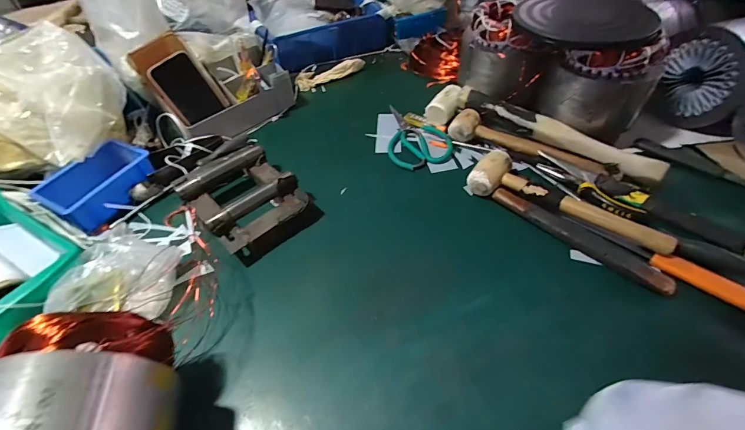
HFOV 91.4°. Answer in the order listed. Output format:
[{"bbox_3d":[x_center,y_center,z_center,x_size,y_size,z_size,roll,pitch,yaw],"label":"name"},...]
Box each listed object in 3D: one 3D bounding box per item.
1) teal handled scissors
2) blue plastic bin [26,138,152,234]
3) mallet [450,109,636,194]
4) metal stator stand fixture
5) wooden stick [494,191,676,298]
[{"bbox_3d":[0.078,-0.142,0.654,0.108,0.014,0.170,-7,48,-2],"label":"teal handled scissors"},{"bbox_3d":[-0.424,-0.048,0.570,0.102,0.052,0.150,25,54,24],"label":"blue plastic bin"},{"bbox_3d":[0.258,-0.106,0.570,0.282,0.037,0.053,29,56,26],"label":"mallet"},{"bbox_3d":[-0.197,-0.031,0.546,0.140,0.051,0.197,-36,55,-25],"label":"metal stator stand fixture"},{"bbox_3d":[0.257,0.025,0.464,0.024,0.012,0.226,-36,55,-26],"label":"wooden stick"}]

